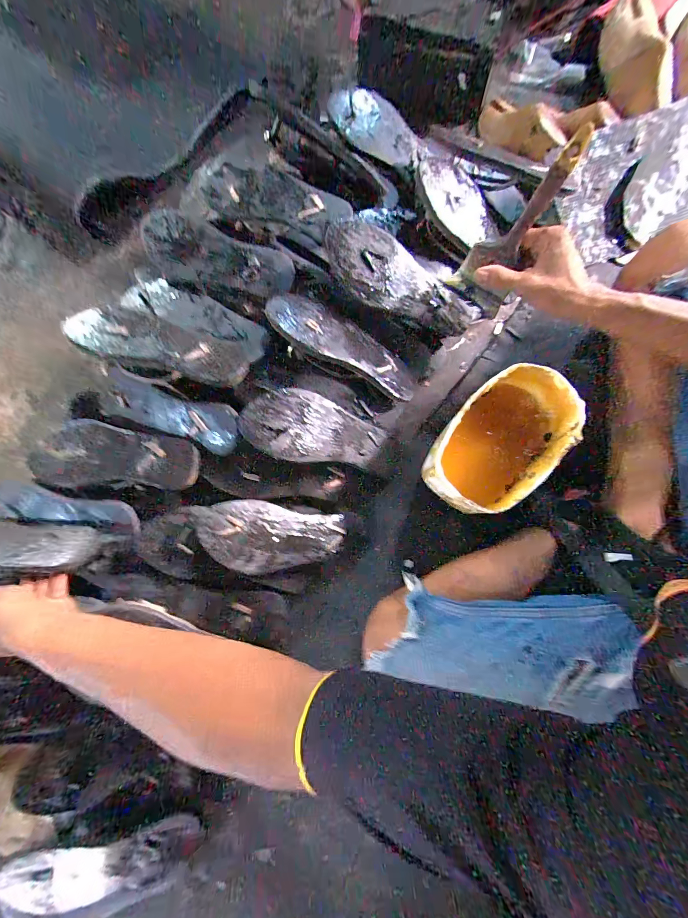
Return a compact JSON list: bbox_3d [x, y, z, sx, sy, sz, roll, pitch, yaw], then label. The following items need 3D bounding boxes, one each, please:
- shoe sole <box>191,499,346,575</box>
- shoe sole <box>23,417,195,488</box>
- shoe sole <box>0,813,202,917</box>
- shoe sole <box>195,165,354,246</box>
[{"bbox_3d":[-0.098,0.109,0.464,0.204,0.010,0.090,10,77,-25],"label":"shoe sole"},{"bbox_3d":[-0.326,-0.007,0.466,0.235,0.011,0.088,2,82,5],"label":"shoe sole"},{"bbox_3d":[-0.321,0.546,0.454,0.236,0.028,0.100,-3,101,-13],"label":"shoe sole"},{"bbox_3d":[-0.102,-0.379,0.486,0.219,0.028,0.077,19,84,7],"label":"shoe sole"}]

